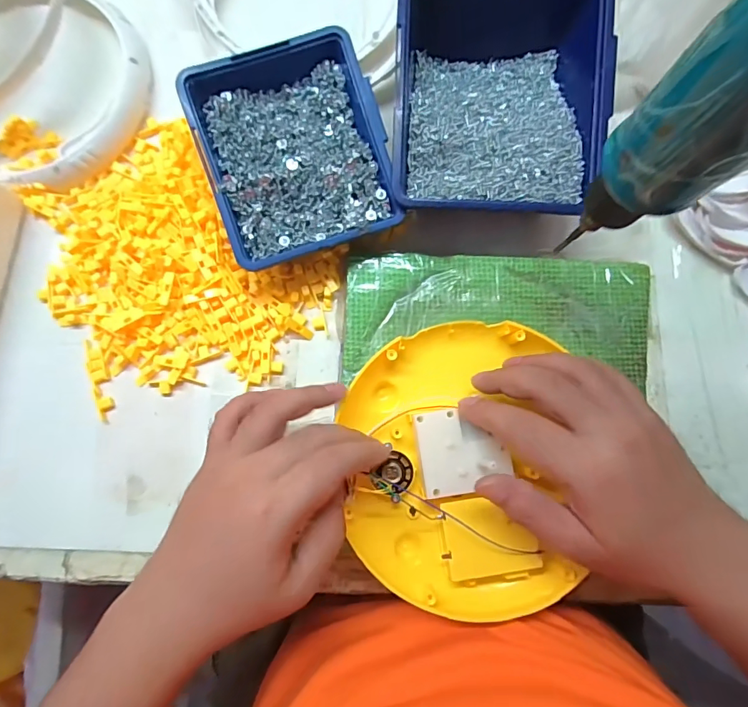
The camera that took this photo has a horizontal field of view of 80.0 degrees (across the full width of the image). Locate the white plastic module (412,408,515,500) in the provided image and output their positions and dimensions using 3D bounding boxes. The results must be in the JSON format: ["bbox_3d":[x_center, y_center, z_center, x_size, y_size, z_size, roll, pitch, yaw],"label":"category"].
[{"bbox_3d":[0.055,0.061,0.280,0.054,0.009,0.051,-8,84,-2],"label":"white plastic module"}]

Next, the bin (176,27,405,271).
[{"bbox_3d":[-0.054,-0.137,0.316,0.120,0.050,0.136,-18,84,-3],"label":"bin"}]

